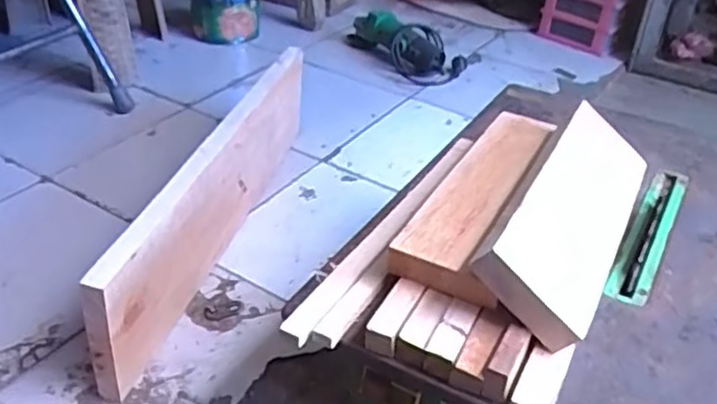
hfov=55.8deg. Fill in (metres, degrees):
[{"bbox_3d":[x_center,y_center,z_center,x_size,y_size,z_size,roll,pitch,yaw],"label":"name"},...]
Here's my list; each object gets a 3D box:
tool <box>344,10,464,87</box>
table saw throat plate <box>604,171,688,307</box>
[{"bbox_3d":[0.111,-0.345,1.442,0.154,0.086,0.263,-17,40,-27],"label":"tool"},{"bbox_3d":[0.262,0.022,0.610,0.036,0.012,0.225,21,39,23],"label":"table saw throat plate"}]

